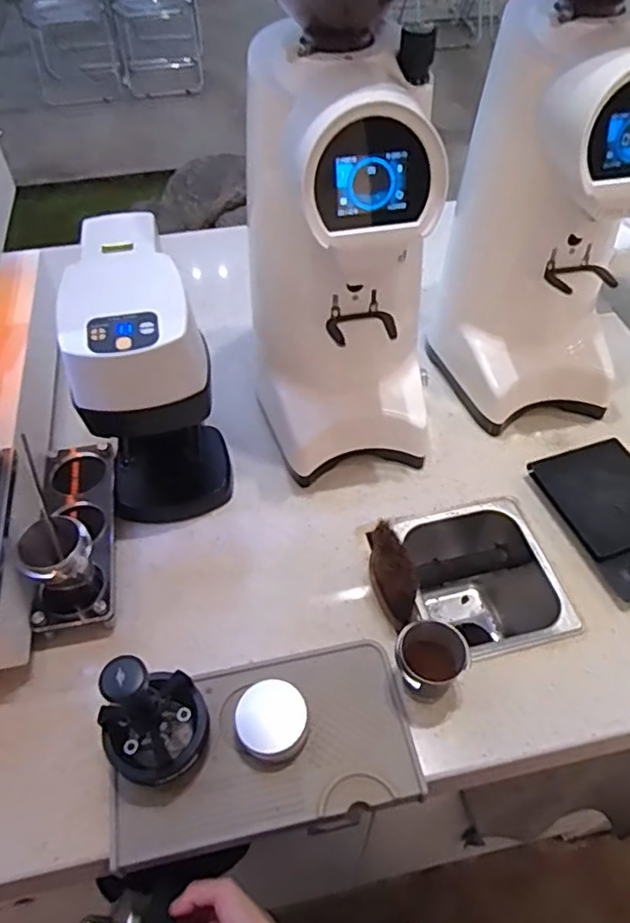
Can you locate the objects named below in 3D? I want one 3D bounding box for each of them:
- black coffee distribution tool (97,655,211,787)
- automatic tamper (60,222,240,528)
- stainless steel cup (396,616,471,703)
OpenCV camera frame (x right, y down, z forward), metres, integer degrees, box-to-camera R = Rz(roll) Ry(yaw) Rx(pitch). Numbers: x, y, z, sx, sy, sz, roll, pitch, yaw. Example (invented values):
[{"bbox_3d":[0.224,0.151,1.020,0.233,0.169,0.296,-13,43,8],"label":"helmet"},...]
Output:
[{"bbox_3d":[-0.133,0.217,0.506,0.083,0.162,0.072,-28,55,-20],"label":"black coffee distribution tool"},{"bbox_3d":[-0.176,-0.091,0.676,0.134,0.267,0.196,-7,51,-4],"label":"automatic tamper"},{"bbox_3d":[0.106,0.185,0.572,0.061,0.065,0.056,-1,50,1],"label":"stainless steel cup"}]

